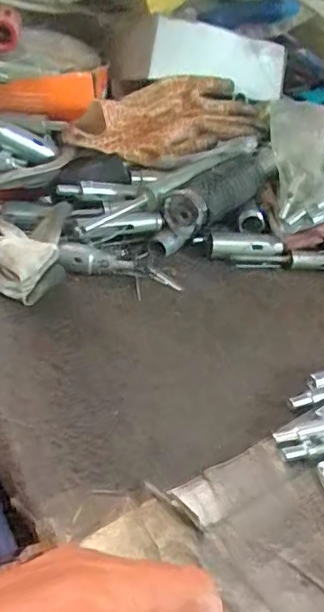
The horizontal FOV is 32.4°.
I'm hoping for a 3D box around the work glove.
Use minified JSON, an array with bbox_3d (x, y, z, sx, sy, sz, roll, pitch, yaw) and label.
[{"bbox_3d":[0.016,-0.183,0.563,0.219,0.058,0.091,-21,47,-30],"label":"work glove"}]

